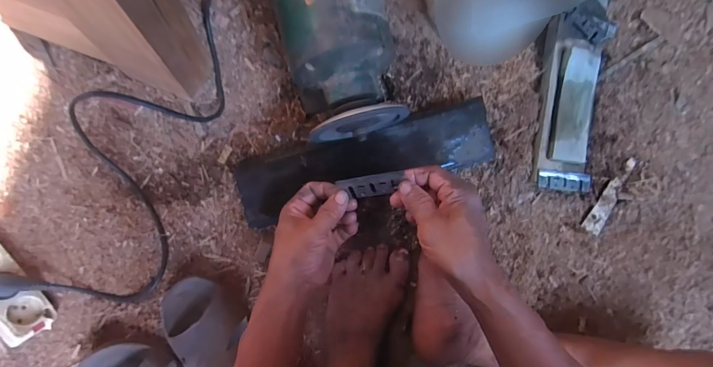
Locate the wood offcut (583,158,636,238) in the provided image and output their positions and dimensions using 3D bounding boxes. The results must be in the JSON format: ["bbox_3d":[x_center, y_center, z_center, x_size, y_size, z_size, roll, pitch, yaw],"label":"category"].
[{"bbox_3d":[0.421,0.020,0.602,0.027,0.011,0.147,38,83,0],"label":"wood offcut"}]

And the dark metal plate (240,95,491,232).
[{"bbox_3d":[0.020,-0.035,0.545,0.386,0.038,0.107,-16,88,-4],"label":"dark metal plate"}]

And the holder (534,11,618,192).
[{"bbox_3d":[0.347,-0.129,0.585,0.097,0.052,0.287,9,84,-4],"label":"holder"}]

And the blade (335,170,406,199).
[{"bbox_3d":[0.018,0.003,0.415,0.074,0.006,0.026,-9,111,15],"label":"blade"}]

